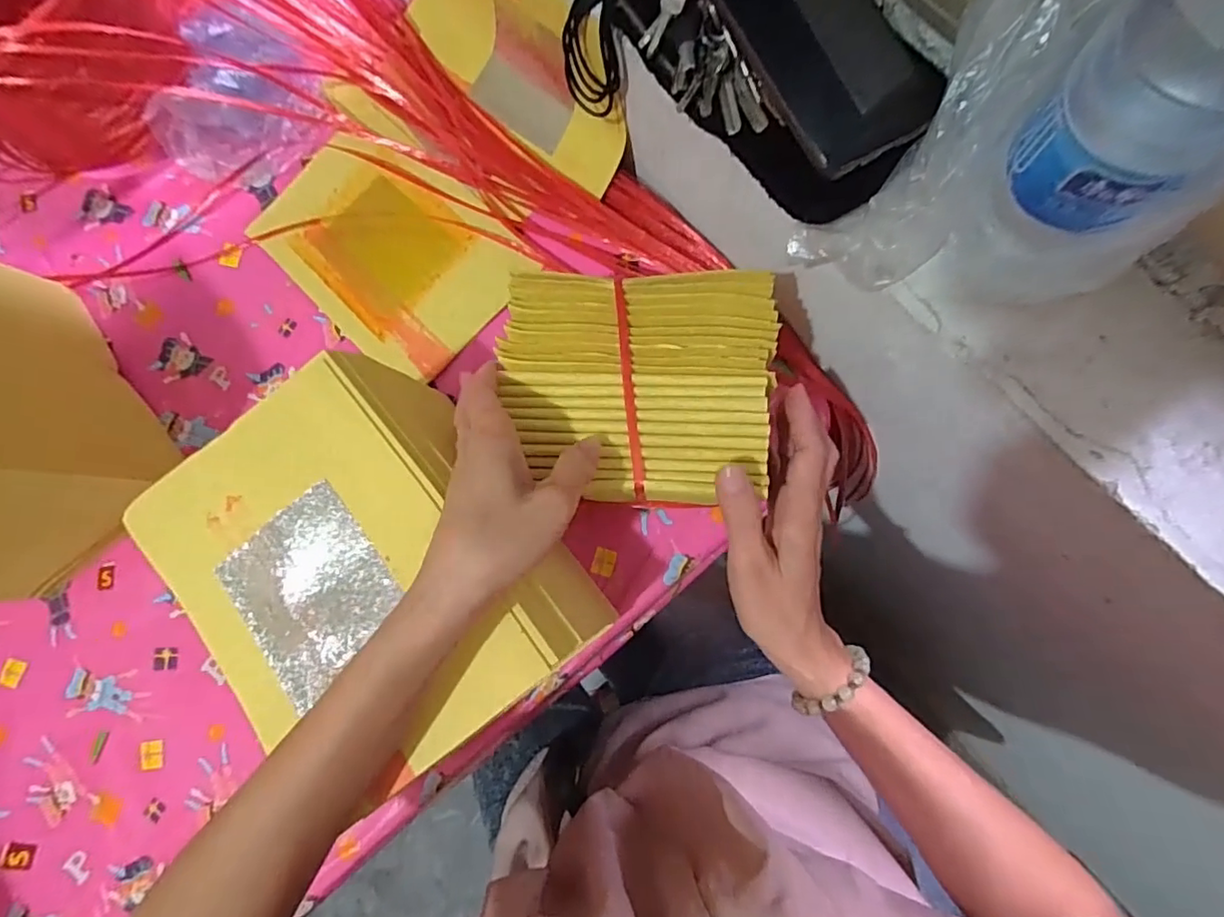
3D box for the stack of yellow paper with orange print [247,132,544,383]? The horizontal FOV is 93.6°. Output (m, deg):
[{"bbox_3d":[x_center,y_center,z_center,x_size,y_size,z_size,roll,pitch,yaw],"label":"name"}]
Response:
[{"bbox_3d":[-0.196,-0.186,0.504,0.230,0.009,0.161,37,86,9],"label":"stack of yellow paper with orange print"}]

